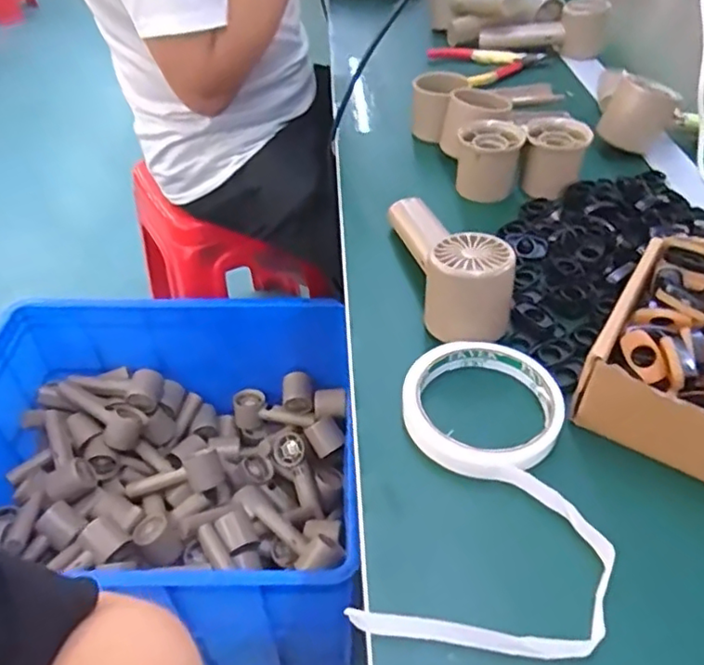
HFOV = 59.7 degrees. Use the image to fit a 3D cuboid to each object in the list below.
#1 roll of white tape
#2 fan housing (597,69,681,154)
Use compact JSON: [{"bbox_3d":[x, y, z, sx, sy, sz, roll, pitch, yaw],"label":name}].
[{"bbox_3d":[0.077,0.079,0.333,0.113,0.021,0.181,9,45,10],"label":"roll of white tape"},{"bbox_3d":[0.279,-0.214,0.601,0.067,0.058,0.048,19,47,19],"label":"fan housing"}]

